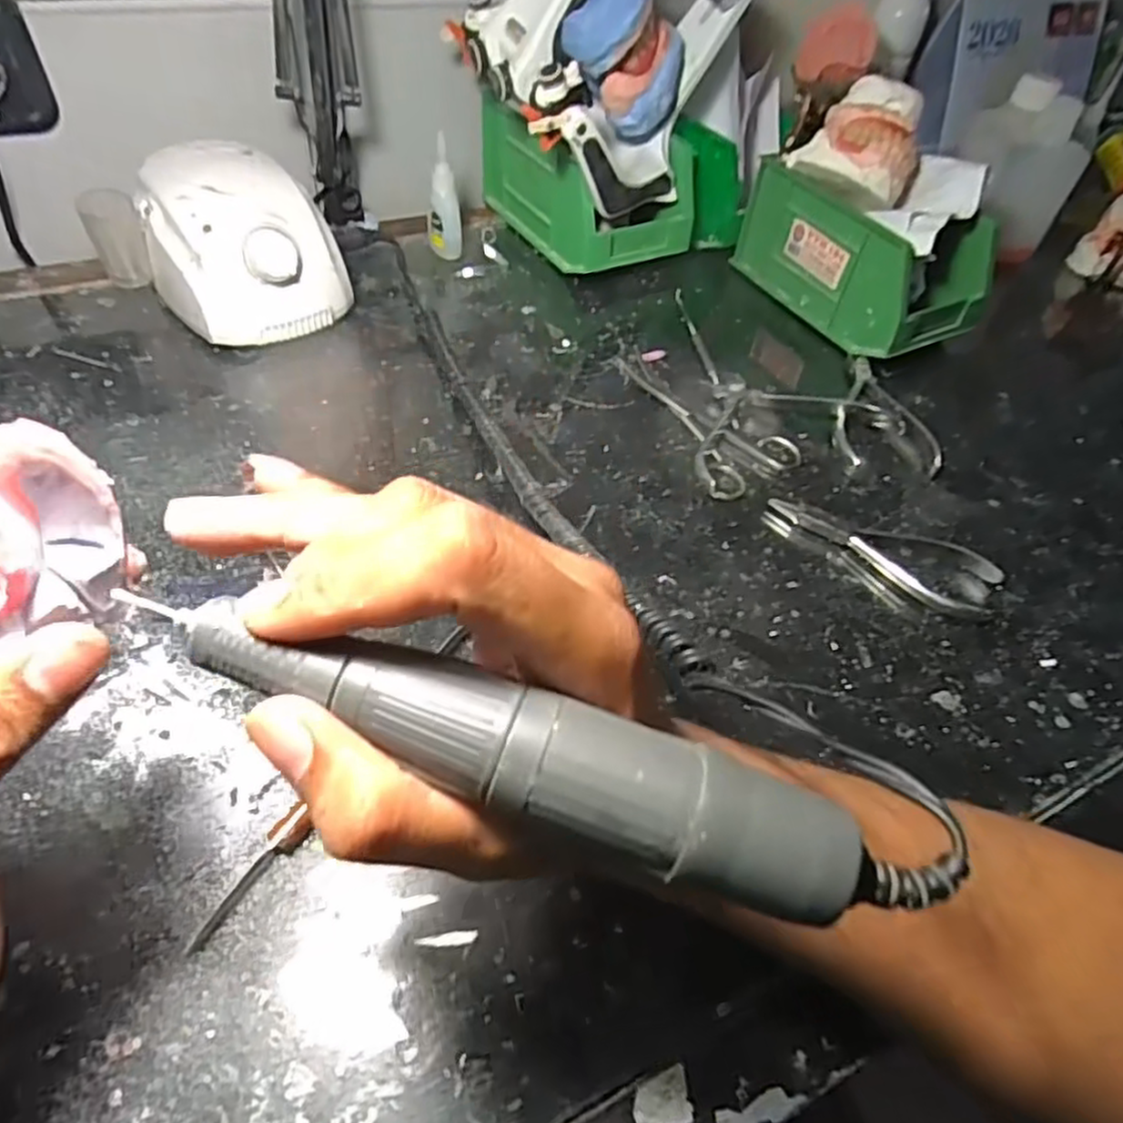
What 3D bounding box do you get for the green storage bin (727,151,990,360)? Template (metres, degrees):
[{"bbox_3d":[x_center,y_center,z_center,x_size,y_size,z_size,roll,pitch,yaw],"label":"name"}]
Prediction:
[{"bbox_3d":[0.233,-0.236,0.556,0.103,0.081,0.171,-20,55,-22],"label":"green storage bin"}]

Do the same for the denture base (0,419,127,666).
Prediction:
[{"bbox_3d":[-0.125,0.002,0.150,0.017,0.045,0.064,37,55,22],"label":"denture base"}]

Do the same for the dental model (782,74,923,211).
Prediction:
[{"bbox_3d":[0.210,-0.298,0.505,0.081,0.052,0.064,28,52,16],"label":"dental model"}]

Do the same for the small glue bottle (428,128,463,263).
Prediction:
[{"bbox_3d":[-0.088,-0.270,0.545,0.025,0.082,0.014,30,53,18],"label":"small glue bottle"}]

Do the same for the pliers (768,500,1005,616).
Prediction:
[{"bbox_3d":[0.179,-0.011,0.404,0.123,0.008,0.047,29,53,17],"label":"pliers"}]

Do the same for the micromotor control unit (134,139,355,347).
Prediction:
[{"bbox_3d":[-0.213,-0.206,0.477,0.132,0.082,0.101,39,56,24],"label":"micromotor control unit"}]

